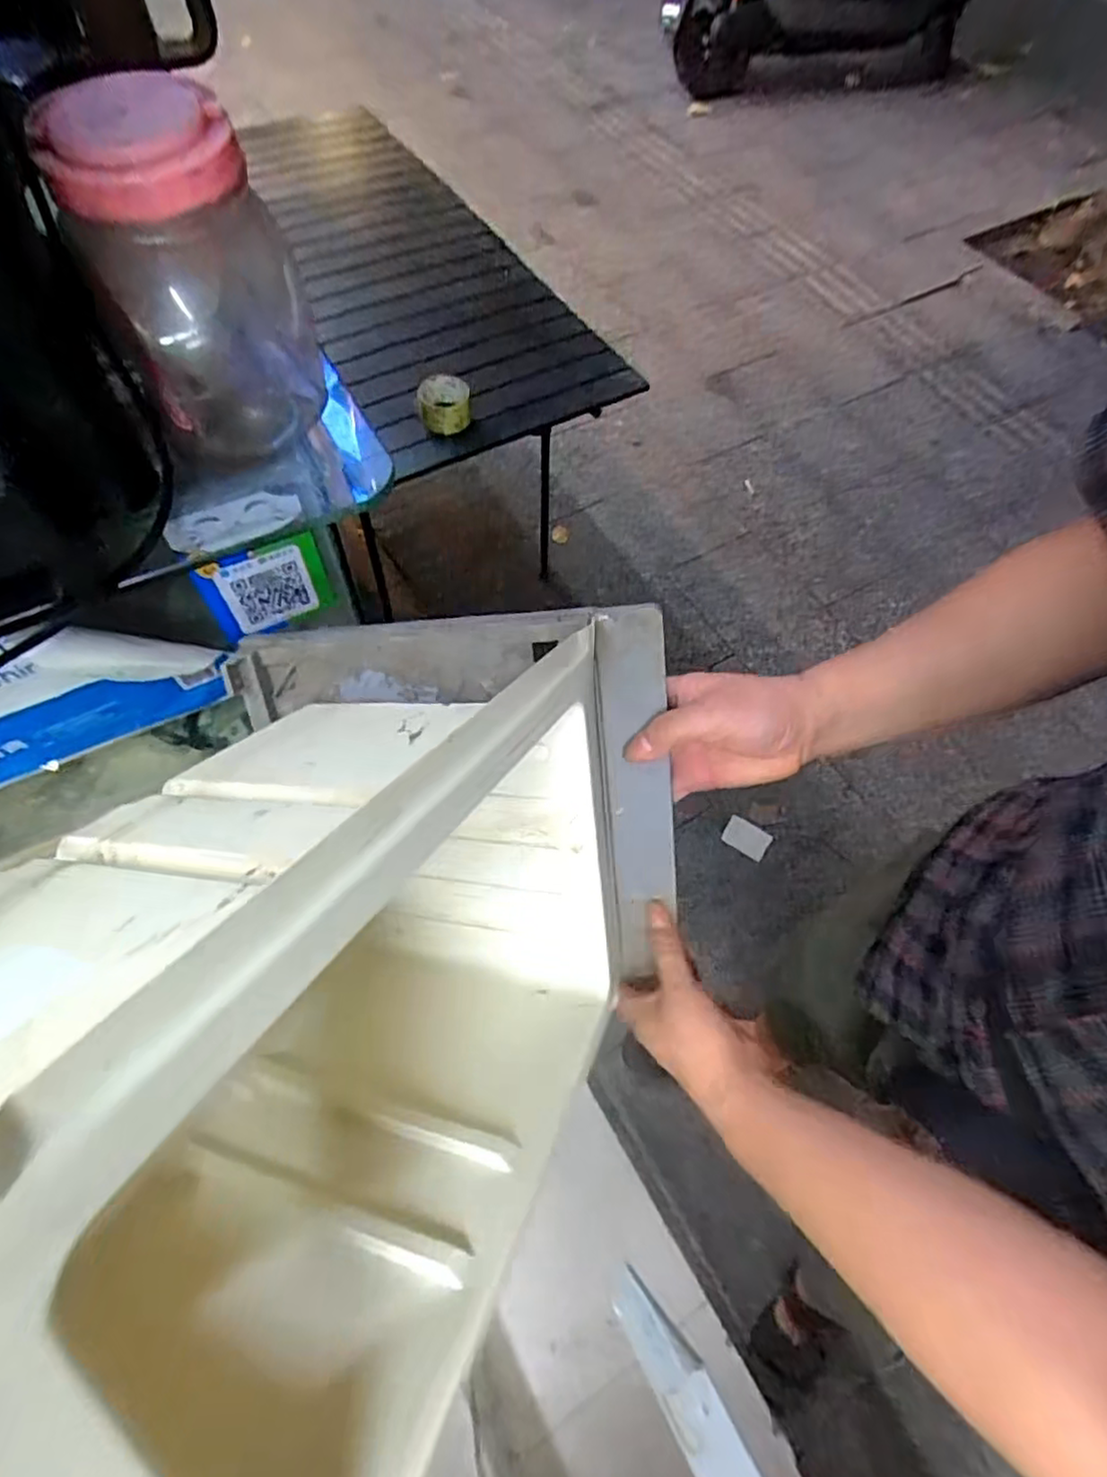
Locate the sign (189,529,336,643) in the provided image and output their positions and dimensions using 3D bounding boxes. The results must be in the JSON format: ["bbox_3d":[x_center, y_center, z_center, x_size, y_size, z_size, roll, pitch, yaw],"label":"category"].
[{"bbox_3d":[-0.247,-0.130,0.588,0.099,0.095,0.007,-26,64,-18],"label":"sign"}]

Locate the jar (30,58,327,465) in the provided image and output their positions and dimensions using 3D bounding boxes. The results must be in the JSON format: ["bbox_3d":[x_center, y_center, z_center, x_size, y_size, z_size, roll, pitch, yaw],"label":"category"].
[{"bbox_3d":[-0.225,-0.287,0.431,0.107,0.175,0.094,-17,65,-11],"label":"jar"}]

